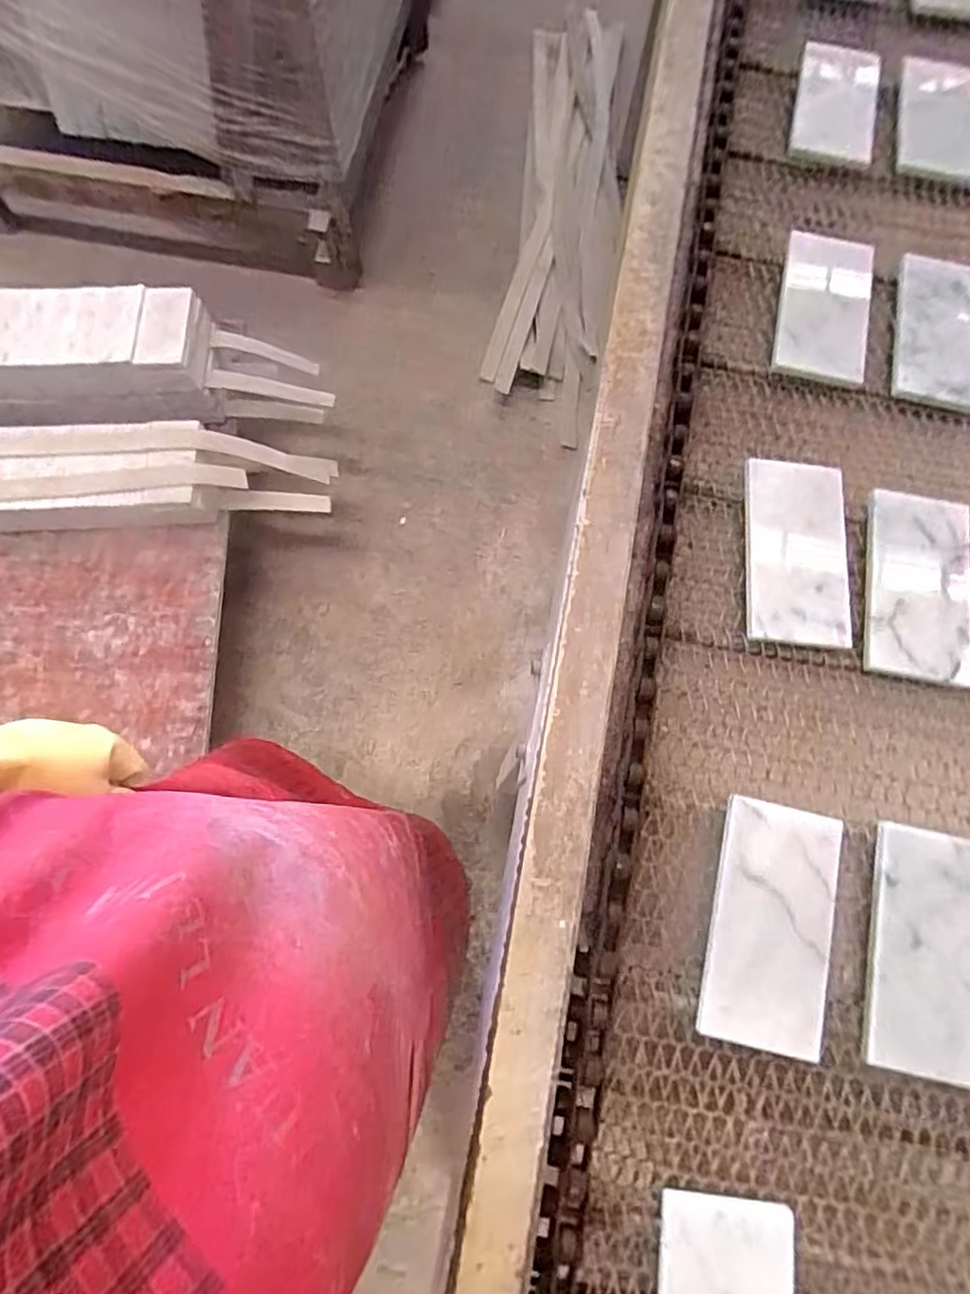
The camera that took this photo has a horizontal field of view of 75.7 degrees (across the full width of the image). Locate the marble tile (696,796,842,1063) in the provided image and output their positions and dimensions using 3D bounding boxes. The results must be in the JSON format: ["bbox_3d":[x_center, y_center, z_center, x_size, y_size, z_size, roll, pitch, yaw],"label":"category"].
[{"bbox_3d":[0.195,0.188,0.425,0.081,0.007,0.154,14,75,0],"label":"marble tile"}]

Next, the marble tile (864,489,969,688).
[{"bbox_3d":[0.349,-0.051,0.501,0.085,0.007,0.158,11,73,0],"label":"marble tile"}]

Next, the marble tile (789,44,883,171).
[{"bbox_3d":[0.379,-0.595,0.675,0.083,0.013,0.200,13,71,11],"label":"marble tile"}]

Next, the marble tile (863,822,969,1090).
[{"bbox_3d":[0.307,0.208,0.426,0.080,0.007,0.155,12,74,4],"label":"marble tile"}]

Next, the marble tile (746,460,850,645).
[{"bbox_3d":[0.251,-0.079,0.503,0.075,0.008,0.154,3,77,12],"label":"marble tile"}]

